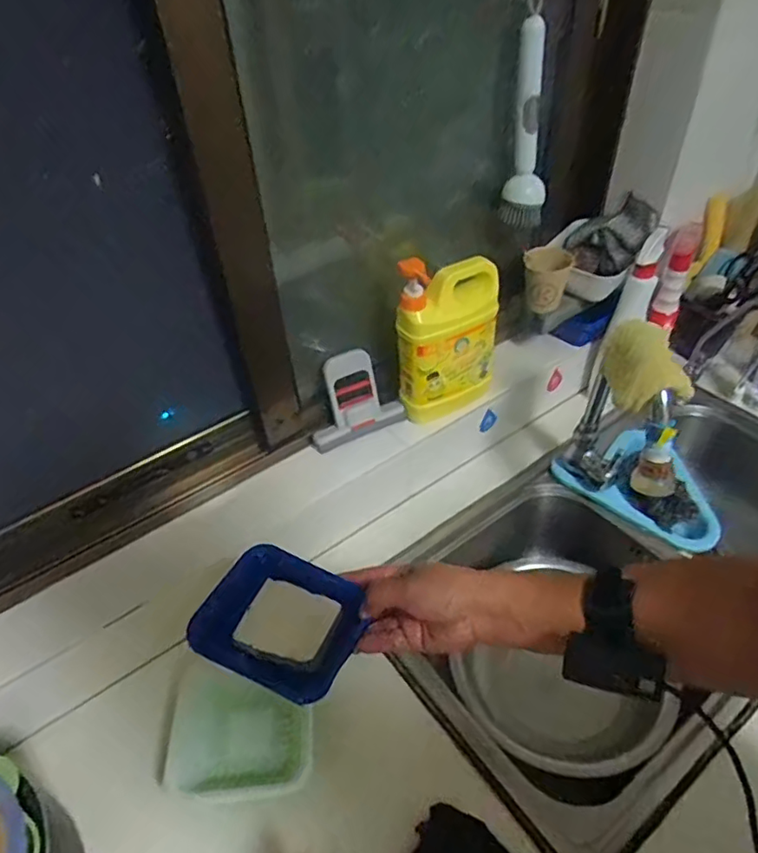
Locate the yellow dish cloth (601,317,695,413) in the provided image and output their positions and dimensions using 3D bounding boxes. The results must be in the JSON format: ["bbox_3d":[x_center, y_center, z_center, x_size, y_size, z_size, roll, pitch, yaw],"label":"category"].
[{"bbox_3d":[0.301,-0.072,0.664,0.077,0.053,0.116,0,43,3],"label":"yellow dish cloth"}]

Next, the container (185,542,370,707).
[{"bbox_3d":[-0.089,0.184,0.545,0.134,0.048,0.119,15,46,19],"label":"container"}]

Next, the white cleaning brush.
[{"bbox_3d":[0.214,-0.411,0.807,0.062,0.261,0.082,7,44,10],"label":"white cleaning brush"}]

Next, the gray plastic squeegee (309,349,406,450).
[{"bbox_3d":[-0.036,-0.042,0.827,0.140,0.130,0.042,-17,45,-14],"label":"gray plastic squeegee"}]

